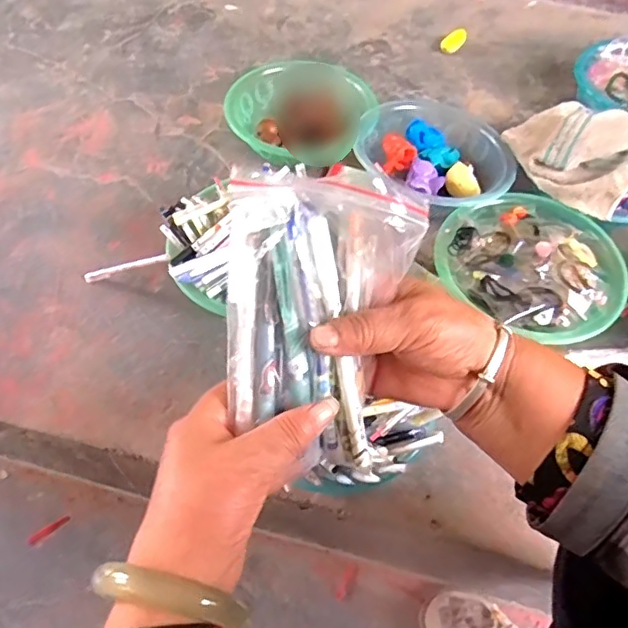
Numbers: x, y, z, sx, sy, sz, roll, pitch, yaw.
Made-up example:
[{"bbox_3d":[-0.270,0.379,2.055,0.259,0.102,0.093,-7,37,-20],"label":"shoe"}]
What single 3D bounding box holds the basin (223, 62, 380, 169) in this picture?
[{"bbox_3d":[-0.026,-0.311,0.916,0.223,0.085,0.198,11,56,5],"label":"basin"}]

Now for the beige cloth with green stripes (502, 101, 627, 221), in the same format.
[{"bbox_3d":[0.380,-0.246,0.818,0.189,0.066,0.199,33,60,19],"label":"beige cloth with green stripes"}]

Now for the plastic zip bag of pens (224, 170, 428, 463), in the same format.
[{"bbox_3d":[-0.004,0.001,0.301,0.094,0.027,0.149,12,104,-10],"label":"plastic zip bag of pens"}]

